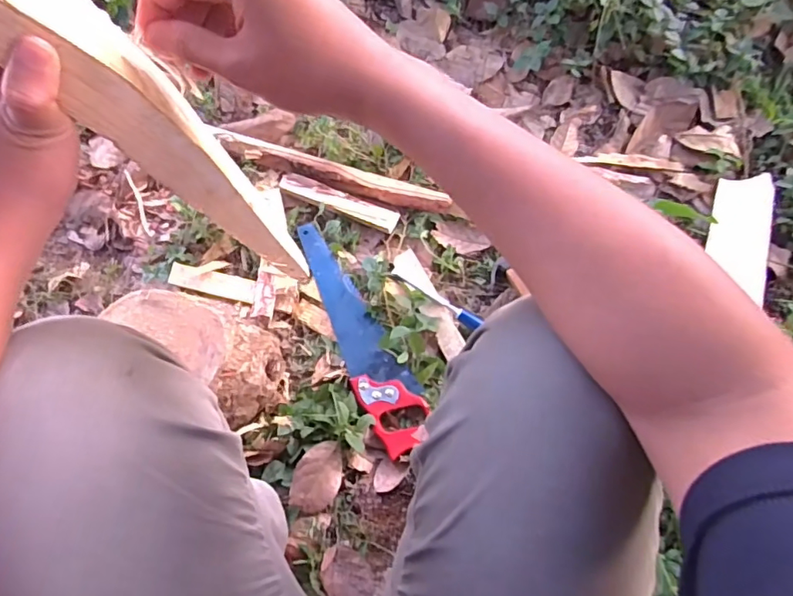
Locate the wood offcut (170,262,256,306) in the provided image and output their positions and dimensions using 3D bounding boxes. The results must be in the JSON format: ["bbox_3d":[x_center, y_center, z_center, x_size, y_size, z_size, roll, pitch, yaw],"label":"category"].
[{"bbox_3d":[-0.300,-0.026,0.855,0.151,0.020,0.040,14,73,5],"label":"wood offcut"}]

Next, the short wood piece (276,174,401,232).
[{"bbox_3d":[-0.101,-0.169,0.902,0.219,0.013,0.042,21,73,7],"label":"short wood piece"}]

